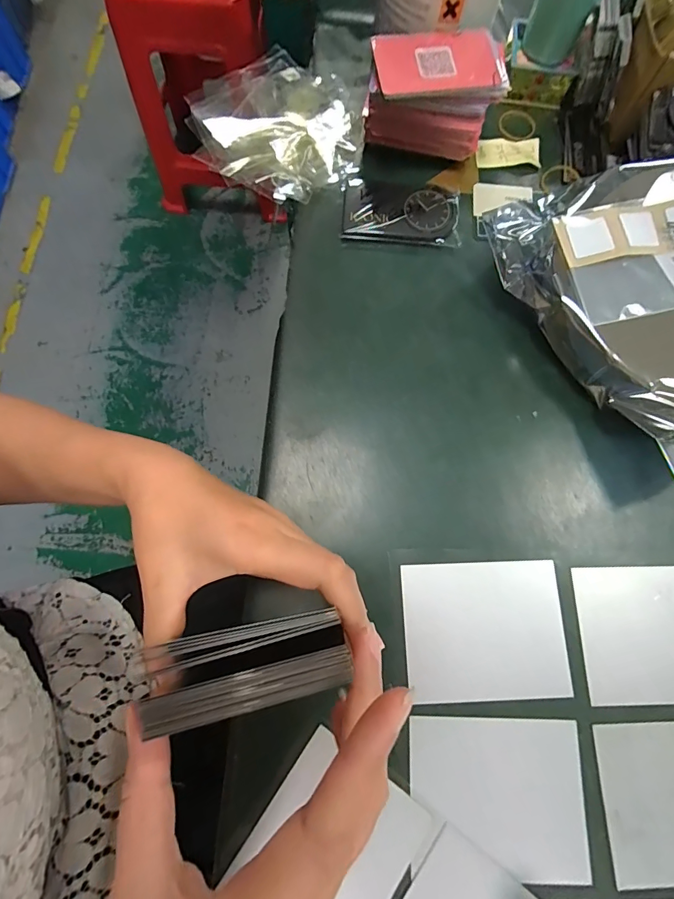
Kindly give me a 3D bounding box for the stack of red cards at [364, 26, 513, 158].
[{"bbox_3d":[0.074,-0.274,0.311,0.100,0.058,0.063,0,77,-1],"label":"stack of red cards"}]

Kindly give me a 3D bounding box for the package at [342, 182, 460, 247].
[{"bbox_3d":[0.051,-0.187,0.315,0.089,0.009,0.052,5,77,0],"label":"package"}]

